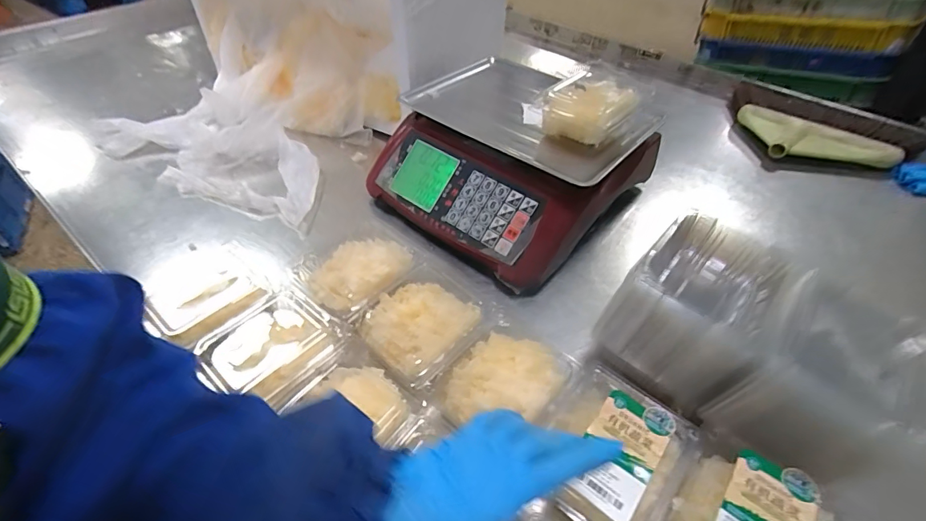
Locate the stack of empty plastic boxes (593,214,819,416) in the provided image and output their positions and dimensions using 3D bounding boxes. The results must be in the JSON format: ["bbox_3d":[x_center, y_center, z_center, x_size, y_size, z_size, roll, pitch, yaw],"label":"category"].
[{"bbox_3d":[0.230,0.055,0.450,0.133,0.131,0.131,-35,56,-29],"label":"stack of empty plastic boxes"}]

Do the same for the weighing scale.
[{"bbox_3d":[0.068,-0.162,0.671,0.338,0.163,0.337,32,54,26],"label":"weighing scale"}]

